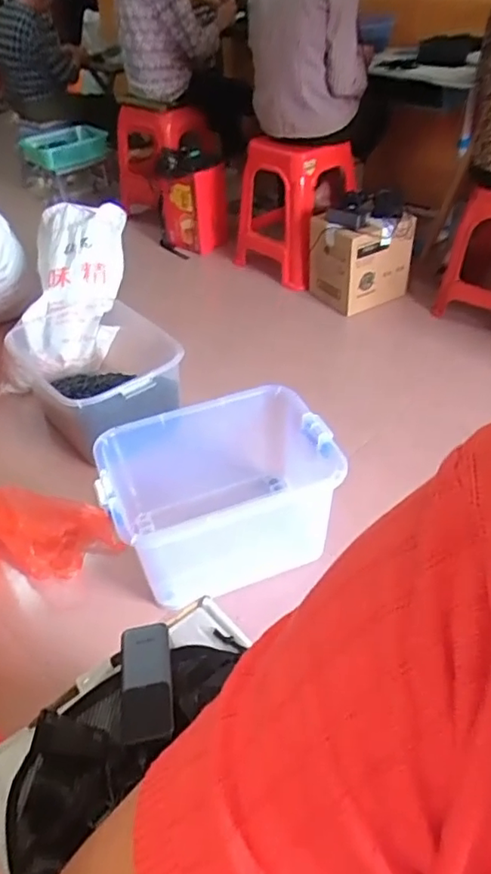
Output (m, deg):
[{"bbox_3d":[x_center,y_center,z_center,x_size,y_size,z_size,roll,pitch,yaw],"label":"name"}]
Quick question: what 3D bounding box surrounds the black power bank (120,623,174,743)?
[{"bbox_3d":[-0.106,0.258,0.629,0.052,0.019,0.131,-8,42,-6],"label":"black power bank"}]

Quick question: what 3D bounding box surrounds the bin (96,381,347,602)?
[{"bbox_3d":[-0.033,0.138,1.303,0.507,0.293,0.325,-15,43,-13],"label":"bin"}]

